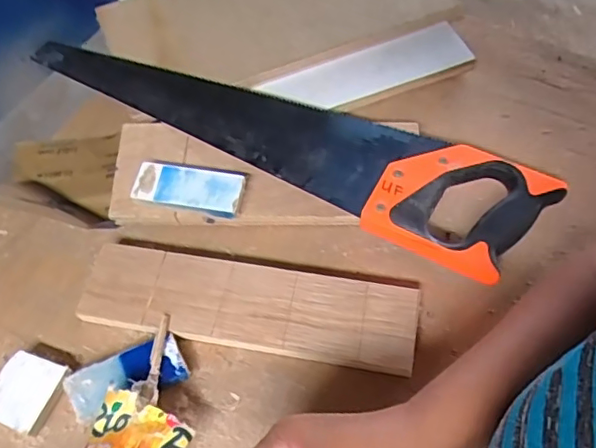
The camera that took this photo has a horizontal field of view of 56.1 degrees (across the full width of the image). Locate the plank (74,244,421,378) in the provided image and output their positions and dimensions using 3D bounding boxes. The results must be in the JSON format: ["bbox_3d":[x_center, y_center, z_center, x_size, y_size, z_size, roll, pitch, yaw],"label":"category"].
[{"bbox_3d":[-0.041,0.069,0.470,0.274,0.021,0.069,8,60,7],"label":"plank"}]

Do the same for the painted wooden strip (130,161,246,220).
[{"bbox_3d":[-0.097,-0.033,0.494,0.093,0.011,0.043,5,60,8],"label":"painted wooden strip"}]

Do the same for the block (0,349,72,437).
[{"bbox_3d":[-0.215,0.132,0.444,0.049,0.017,0.055,21,63,14],"label":"block"}]

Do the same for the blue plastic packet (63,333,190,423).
[{"bbox_3d":[-0.134,0.122,0.442,0.088,0.022,0.039,-25,61,-11],"label":"blue plastic packet"}]

